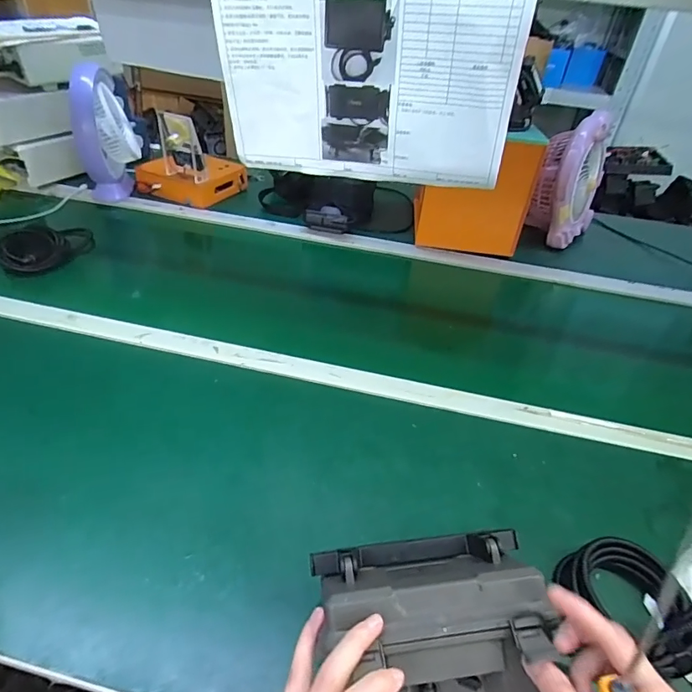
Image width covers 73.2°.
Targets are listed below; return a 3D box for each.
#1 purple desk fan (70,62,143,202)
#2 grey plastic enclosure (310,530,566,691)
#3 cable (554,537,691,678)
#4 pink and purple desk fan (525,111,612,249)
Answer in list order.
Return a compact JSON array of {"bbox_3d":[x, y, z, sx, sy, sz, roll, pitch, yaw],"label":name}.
[{"bbox_3d":[-0.539,-0.479,1.055,0.125,0.253,0.198,-11,42,-19],"label":"purple desk fan"},{"bbox_3d":[0.064,0.207,0.346,0.162,0.076,0.138,0,39,-6],"label":"grey plastic enclosure"},{"bbox_3d":[0.294,0.247,0.435,0.173,0.040,0.115,15,40,12],"label":"cable"},{"bbox_3d":[0.516,-0.377,1.060,0.151,0.242,0.214,19,41,16],"label":"pink and purple desk fan"}]

